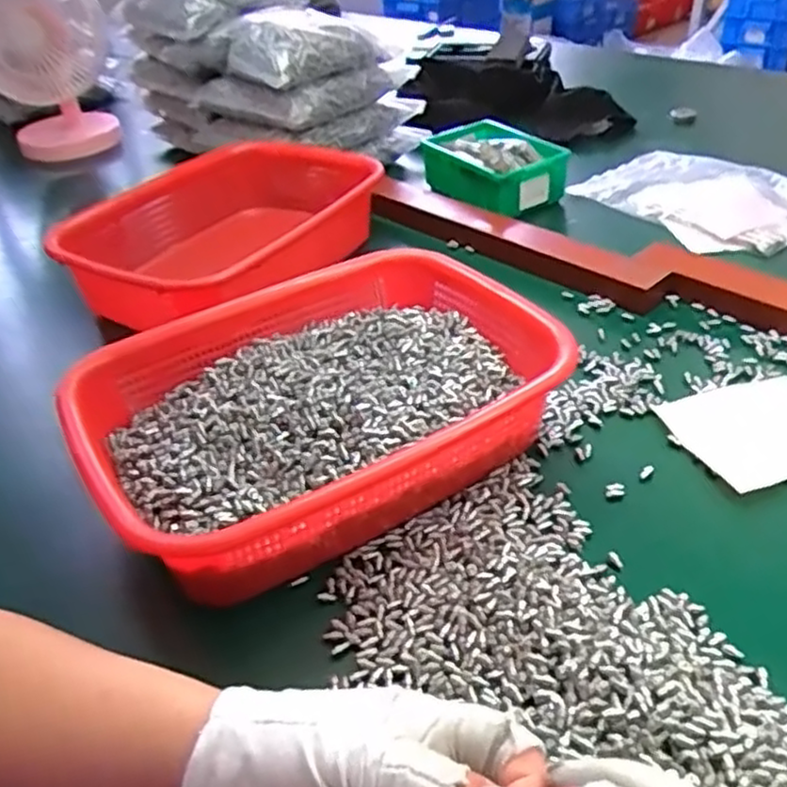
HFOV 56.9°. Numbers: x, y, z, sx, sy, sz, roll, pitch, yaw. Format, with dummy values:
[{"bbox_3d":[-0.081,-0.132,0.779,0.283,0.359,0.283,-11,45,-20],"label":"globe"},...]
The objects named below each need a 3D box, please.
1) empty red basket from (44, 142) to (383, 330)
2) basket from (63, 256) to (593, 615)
[{"bbox_3d":[-0.155,-0.140,0.675,0.217,0.090,0.277,21,44,30],"label":"empty red basket"},{"bbox_3d":[-0.044,0.007,0.461,0.281,0.069,0.211,-25,41,-24],"label":"basket"}]

